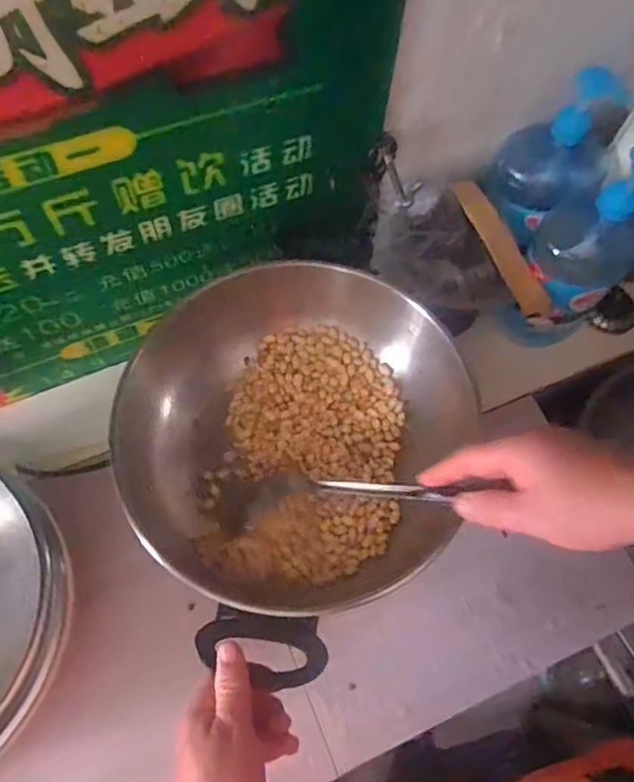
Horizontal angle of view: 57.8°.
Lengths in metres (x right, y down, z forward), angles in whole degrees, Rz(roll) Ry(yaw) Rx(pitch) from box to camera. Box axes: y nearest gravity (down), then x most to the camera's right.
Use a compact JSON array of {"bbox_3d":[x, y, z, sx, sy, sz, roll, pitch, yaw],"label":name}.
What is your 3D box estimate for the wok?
[{"bbox_3d":[-0.025,0.035,0.543,0.302,0.098,0.319,-28,71,-12],"label":"wok"}]

